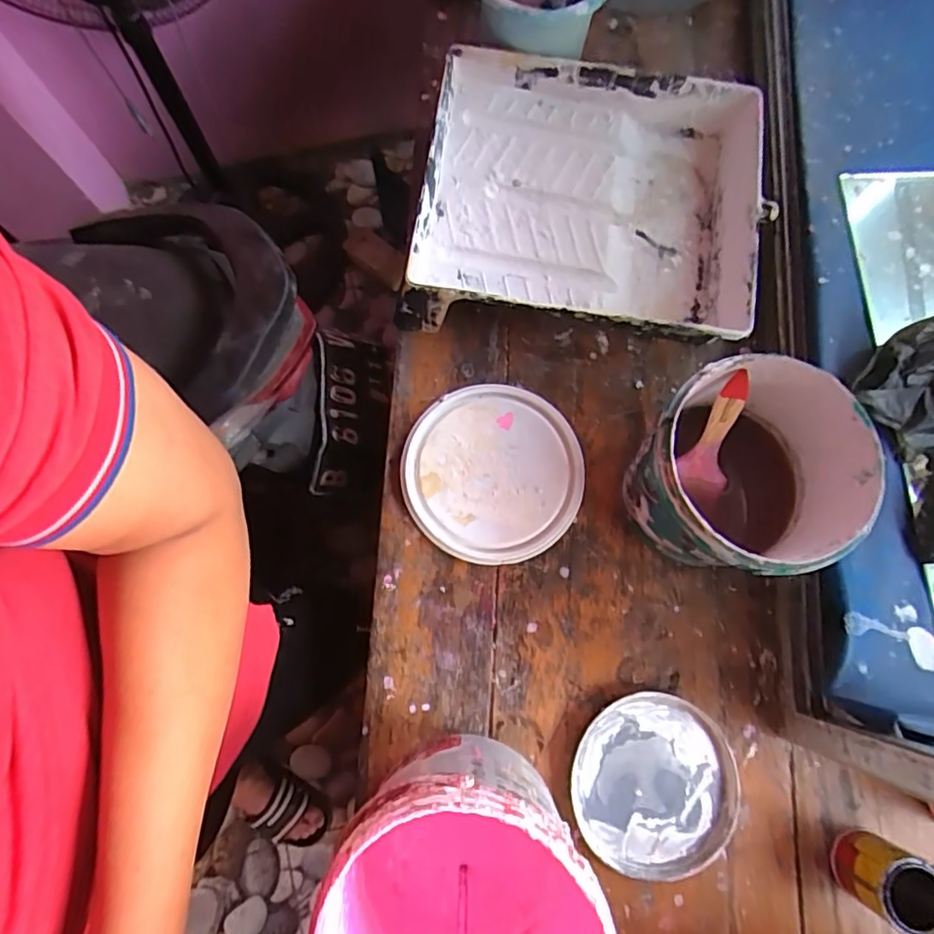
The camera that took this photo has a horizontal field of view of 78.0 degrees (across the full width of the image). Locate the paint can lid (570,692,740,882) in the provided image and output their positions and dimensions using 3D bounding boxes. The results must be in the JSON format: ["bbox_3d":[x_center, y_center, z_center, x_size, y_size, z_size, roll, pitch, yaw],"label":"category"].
[{"bbox_3d":[0.169,0.285,0.521,0.143,0.011,0.147,0,77,0],"label":"paint can lid"}]

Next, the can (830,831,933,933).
[{"bbox_3d":[0.351,0.345,0.482,0.059,0.065,0.054,0,77,0],"label":"can"}]

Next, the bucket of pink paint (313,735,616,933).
[{"bbox_3d":[-0.001,0.302,0.418,0.178,0.193,0.161,36,79,8],"label":"bucket of pink paint"}]

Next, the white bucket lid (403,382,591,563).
[{"bbox_3d":[0.026,0.005,0.579,0.175,0.018,0.174,0,77,0],"label":"white bucket lid"}]

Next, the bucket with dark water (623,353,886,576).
[{"bbox_3d":[0.228,0.010,0.507,0.155,0.157,0.164,0,77,0],"label":"bucket with dark water"}]

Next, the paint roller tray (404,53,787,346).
[{"bbox_3d":[0.129,-0.281,0.625,0.347,0.071,0.309,7,77,1],"label":"paint roller tray"}]

